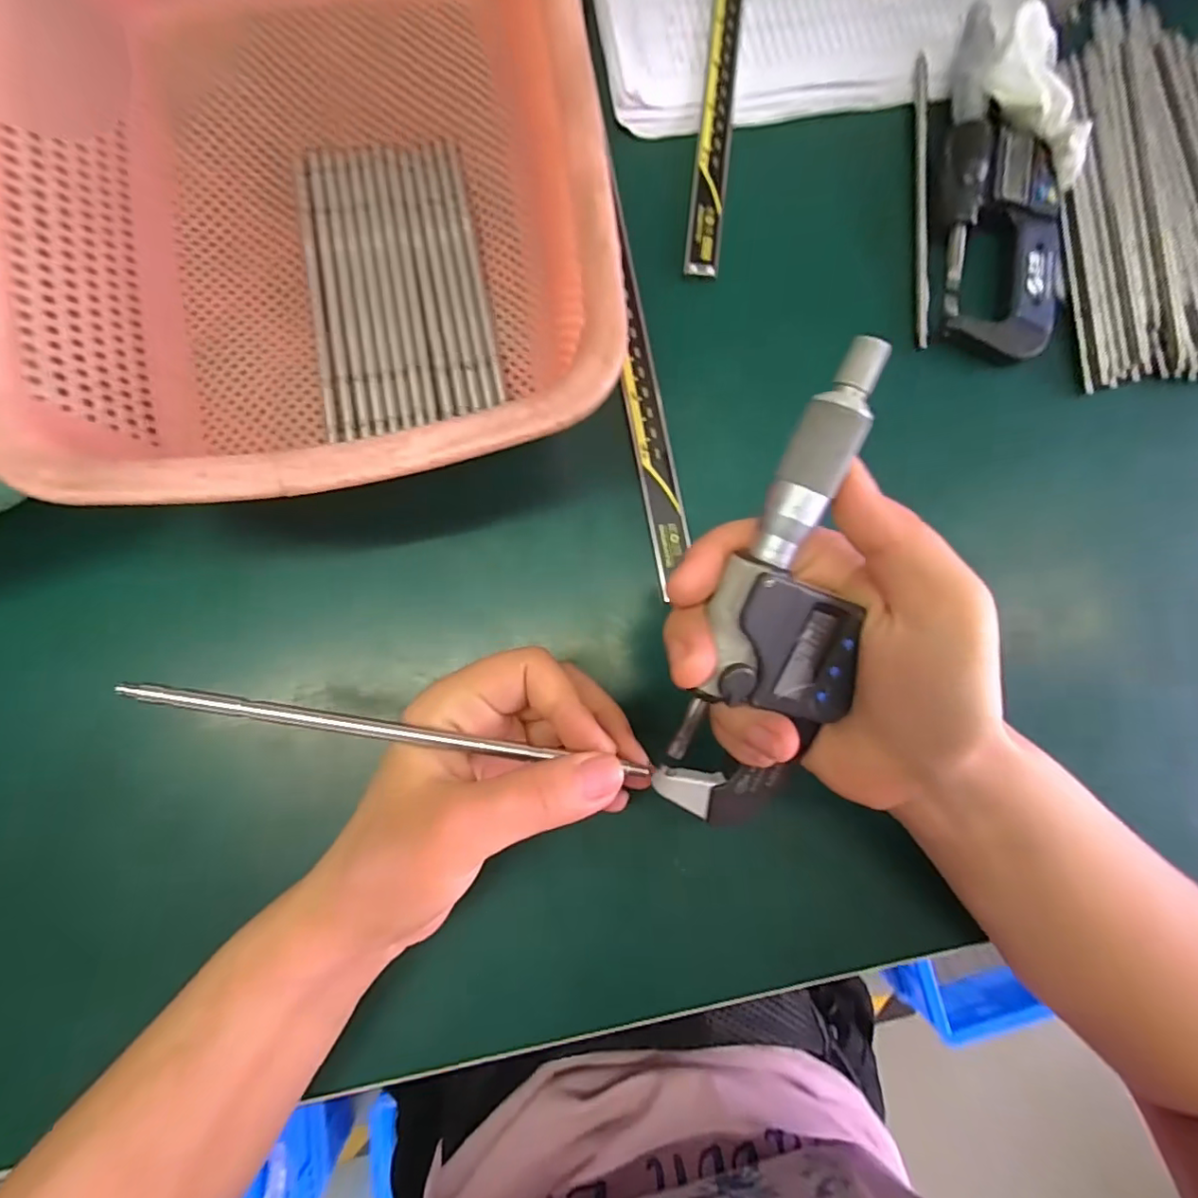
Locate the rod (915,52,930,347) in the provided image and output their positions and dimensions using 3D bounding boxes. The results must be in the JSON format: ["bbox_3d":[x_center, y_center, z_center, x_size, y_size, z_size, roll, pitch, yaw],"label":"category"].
[{"bbox_3d":[0.160,-0.199,0.284,0.005,0.008,0.155,4,82,-2],"label":"rod"}]

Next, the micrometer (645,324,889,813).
[{"bbox_3d":[0.059,0.005,0.178,0.049,0.019,0.156,11,105,-2],"label":"micrometer"}]

